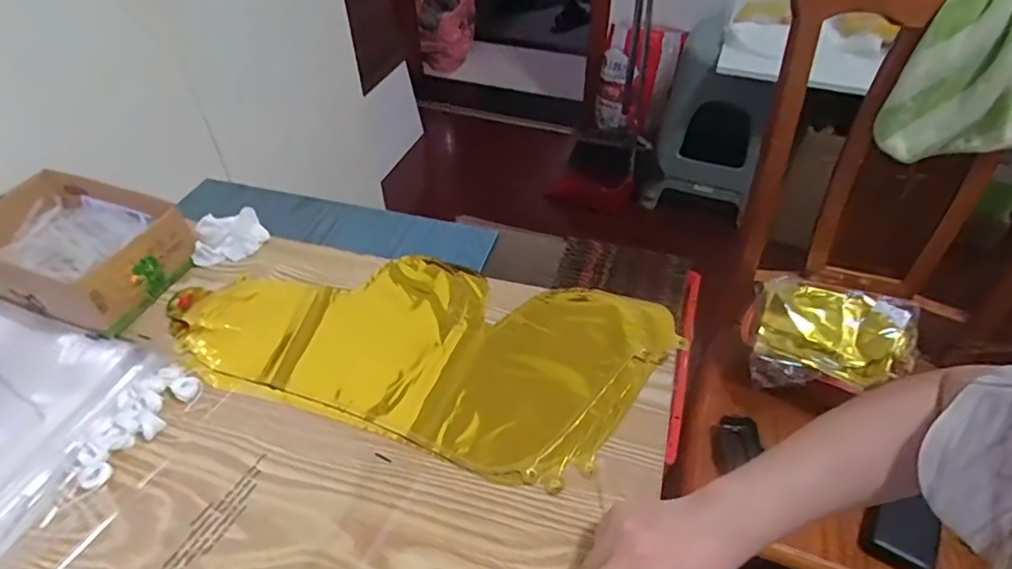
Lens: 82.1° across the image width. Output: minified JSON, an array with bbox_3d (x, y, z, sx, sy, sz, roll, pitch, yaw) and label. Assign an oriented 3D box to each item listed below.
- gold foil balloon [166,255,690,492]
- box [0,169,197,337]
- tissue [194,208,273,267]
[{"bbox_3d":[-0.084,0.048,0.530,0.436,0.013,0.204,10,46,12],"label":"gold foil balloon"},{"bbox_3d":[-0.421,-0.037,0.576,0.188,0.063,0.128,15,47,16],"label":"box"},{"bbox_3d":[-0.295,-0.051,0.617,0.077,0.034,0.041,-20,47,-18],"label":"tissue"}]

